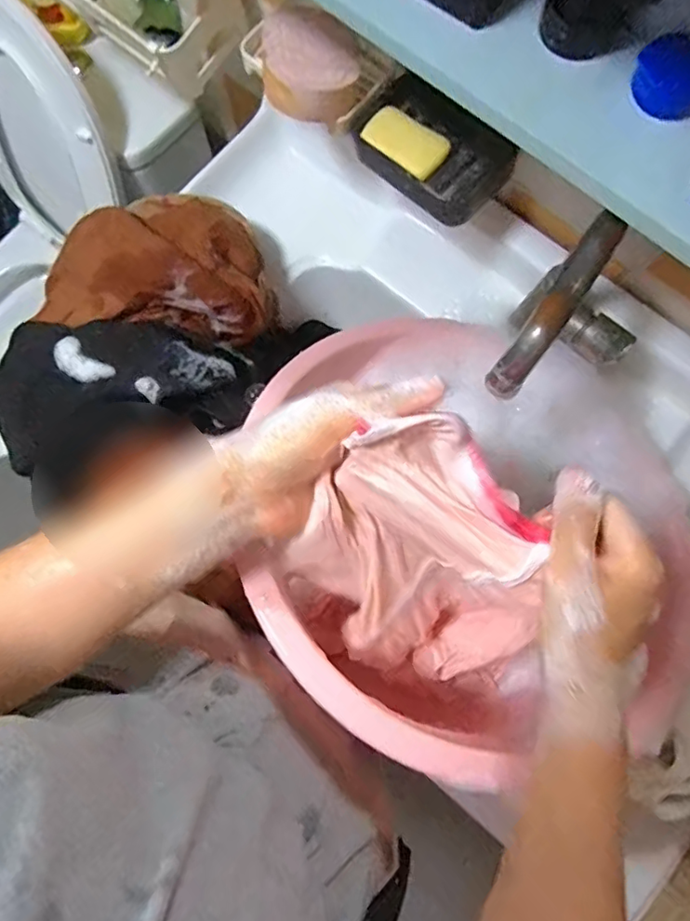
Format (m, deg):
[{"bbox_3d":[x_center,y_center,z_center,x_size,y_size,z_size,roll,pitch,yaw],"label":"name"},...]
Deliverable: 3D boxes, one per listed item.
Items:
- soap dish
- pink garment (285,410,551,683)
[{"bbox_3d":[0.076,-0.282,0.508,0.141,0.034,0.085,44,83,8],"label":"soap dish"},{"bbox_3d":[0.052,0.083,0.384,0.133,0.206,0.171,-35,81,-5],"label":"pink garment"}]

